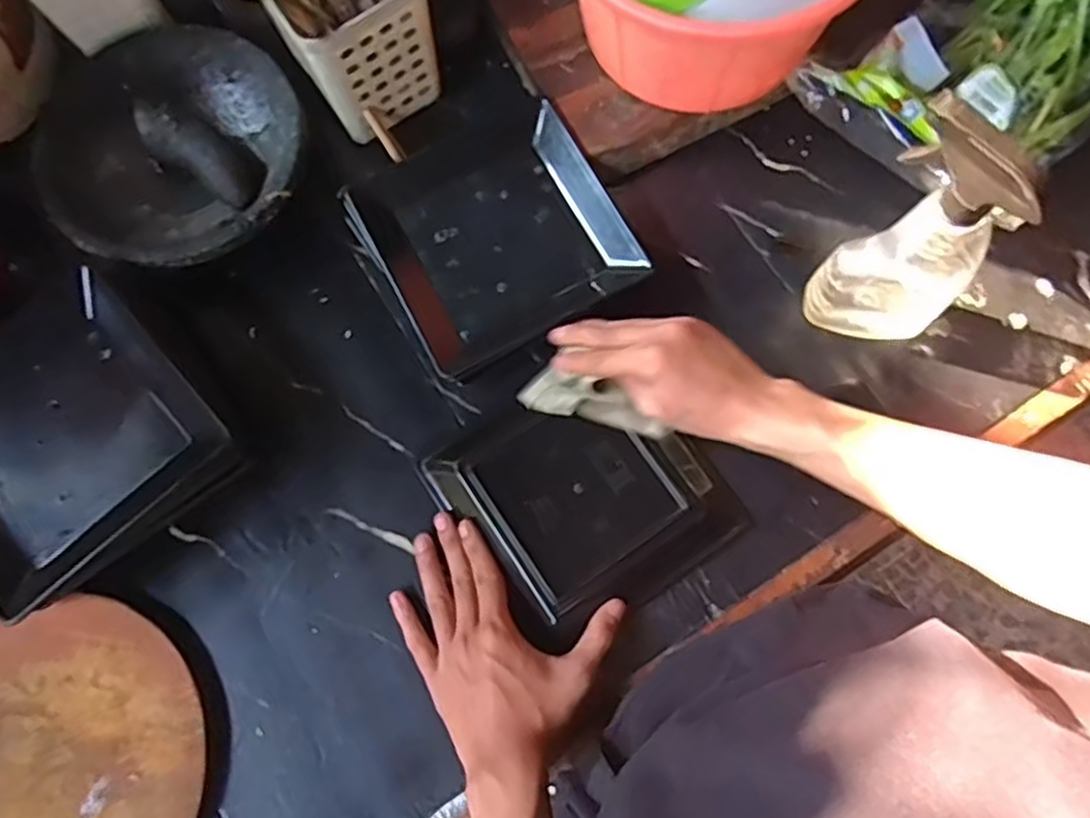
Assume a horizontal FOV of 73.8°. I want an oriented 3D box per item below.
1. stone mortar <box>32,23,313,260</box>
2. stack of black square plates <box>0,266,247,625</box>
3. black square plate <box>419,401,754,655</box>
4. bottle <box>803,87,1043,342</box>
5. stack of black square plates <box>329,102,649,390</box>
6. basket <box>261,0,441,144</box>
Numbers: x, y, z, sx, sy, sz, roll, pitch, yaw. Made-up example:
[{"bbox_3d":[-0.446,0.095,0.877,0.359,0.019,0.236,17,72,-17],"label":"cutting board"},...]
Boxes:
[{"bbox_3d":[-0.324,-0.229,0.635,0.214,0.061,0.233,-39,78,-8],"label":"stone mortar"},{"bbox_3d":[-0.362,0.024,0.563,0.191,0.072,0.206,-44,79,-9],"label":"stack of black square plates"},{"bbox_3d":[0.033,0.065,0.566,0.187,0.023,0.181,-33,78,-7],"label":"black square plate"},{"bbox_3d":[0.264,-0.118,0.506,0.098,0.220,0.062,9,76,4],"label":"bottle"},{"bbox_3d":[-0.046,-0.152,0.623,0.195,0.032,0.201,-31,77,-6],"label":"stack of black square plates"},{"bbox_3d":[-0.148,-0.305,0.616,0.120,0.121,0.066,-29,77,-6],"label":"basket"}]

